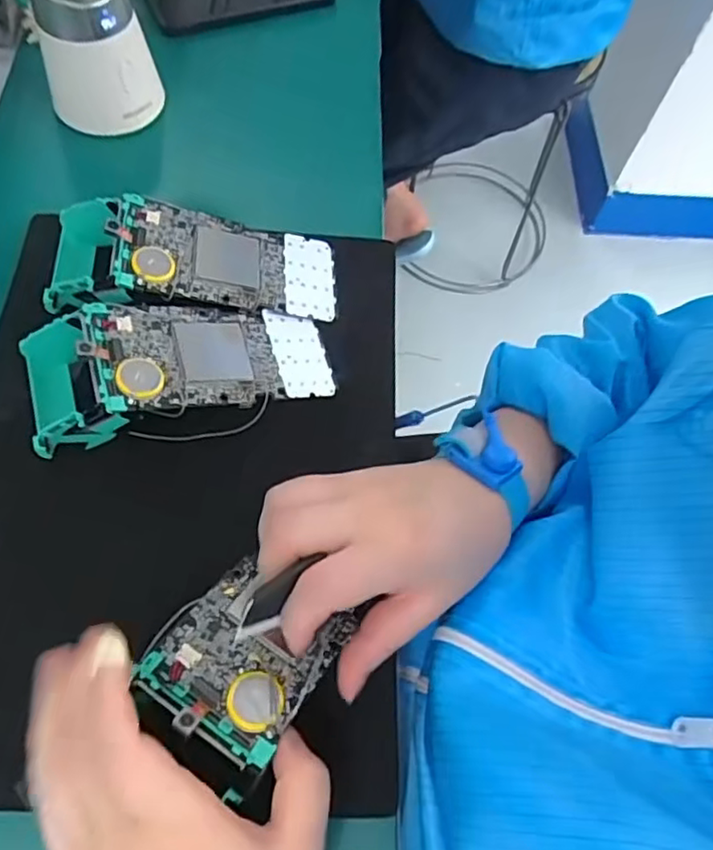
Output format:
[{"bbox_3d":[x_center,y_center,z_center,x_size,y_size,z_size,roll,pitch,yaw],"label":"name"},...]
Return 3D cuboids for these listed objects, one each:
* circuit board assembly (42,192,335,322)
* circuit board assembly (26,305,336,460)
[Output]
[{"bbox_3d":[-0.102,-0.103,0.399,0.175,0.050,0.075,-2,62,-3],"label":"circuit board assembly"},{"bbox_3d":[-0.100,-0.034,0.369,0.171,0.055,0.082,-10,62,-22],"label":"circuit board assembly"}]

